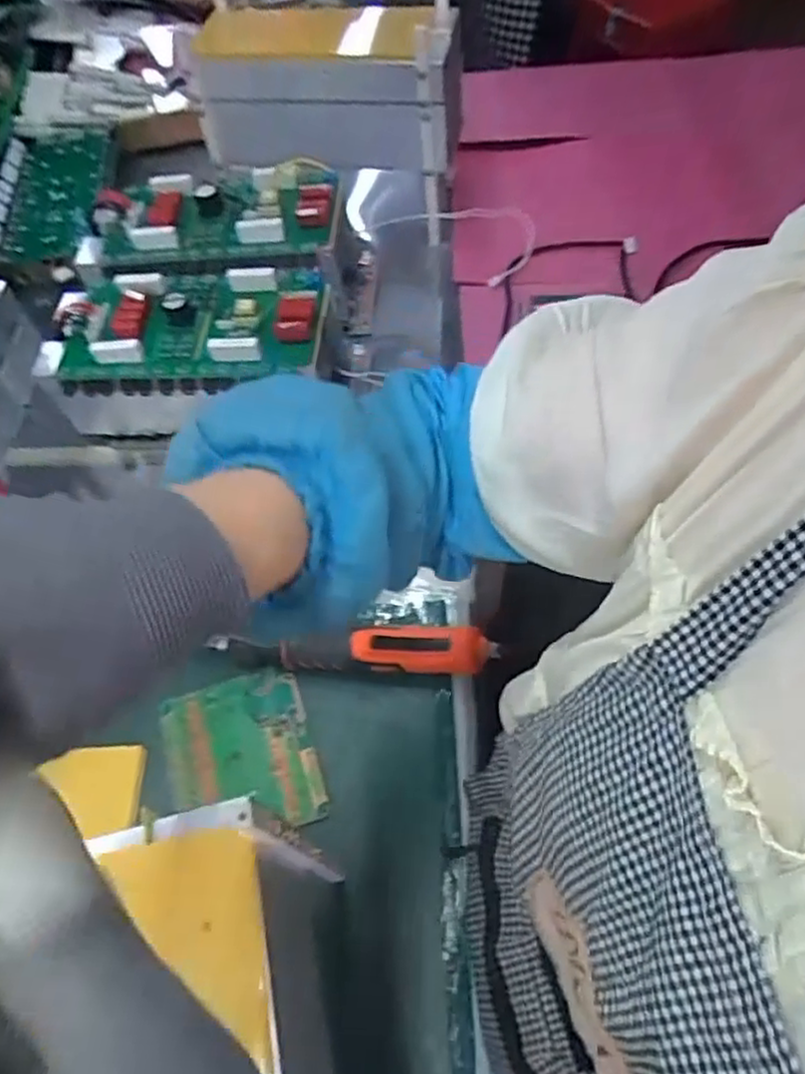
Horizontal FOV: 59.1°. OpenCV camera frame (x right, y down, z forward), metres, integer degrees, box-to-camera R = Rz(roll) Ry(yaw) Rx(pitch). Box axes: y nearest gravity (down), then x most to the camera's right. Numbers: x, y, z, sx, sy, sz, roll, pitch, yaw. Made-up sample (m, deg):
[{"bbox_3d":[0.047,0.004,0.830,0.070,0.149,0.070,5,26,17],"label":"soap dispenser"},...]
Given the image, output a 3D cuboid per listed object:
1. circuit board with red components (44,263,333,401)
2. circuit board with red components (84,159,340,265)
[{"bbox_3d":[-0.221,-0.222,0.721,0.285,0.047,0.155,-2,60,3],"label":"circuit board with red components"},{"bbox_3d":[-0.216,-0.356,0.788,0.291,0.040,0.139,1,60,5],"label":"circuit board with red components"}]

